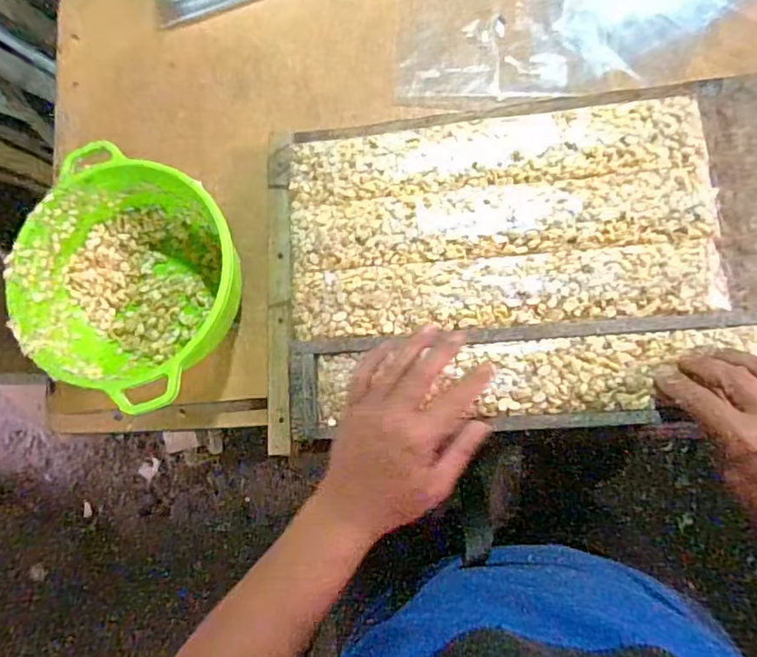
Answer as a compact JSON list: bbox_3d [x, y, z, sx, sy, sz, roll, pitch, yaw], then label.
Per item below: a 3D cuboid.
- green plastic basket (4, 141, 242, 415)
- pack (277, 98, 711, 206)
[{"bbox_3d":[-0.230,-0.050,0.527,0.201,0.113,0.195,0,91,8],"label":"green plastic basket"},{"bbox_3d":[0.099,-0.159,0.500,0.366,0.018,0.066,-4,90,8],"label":"pack"}]

